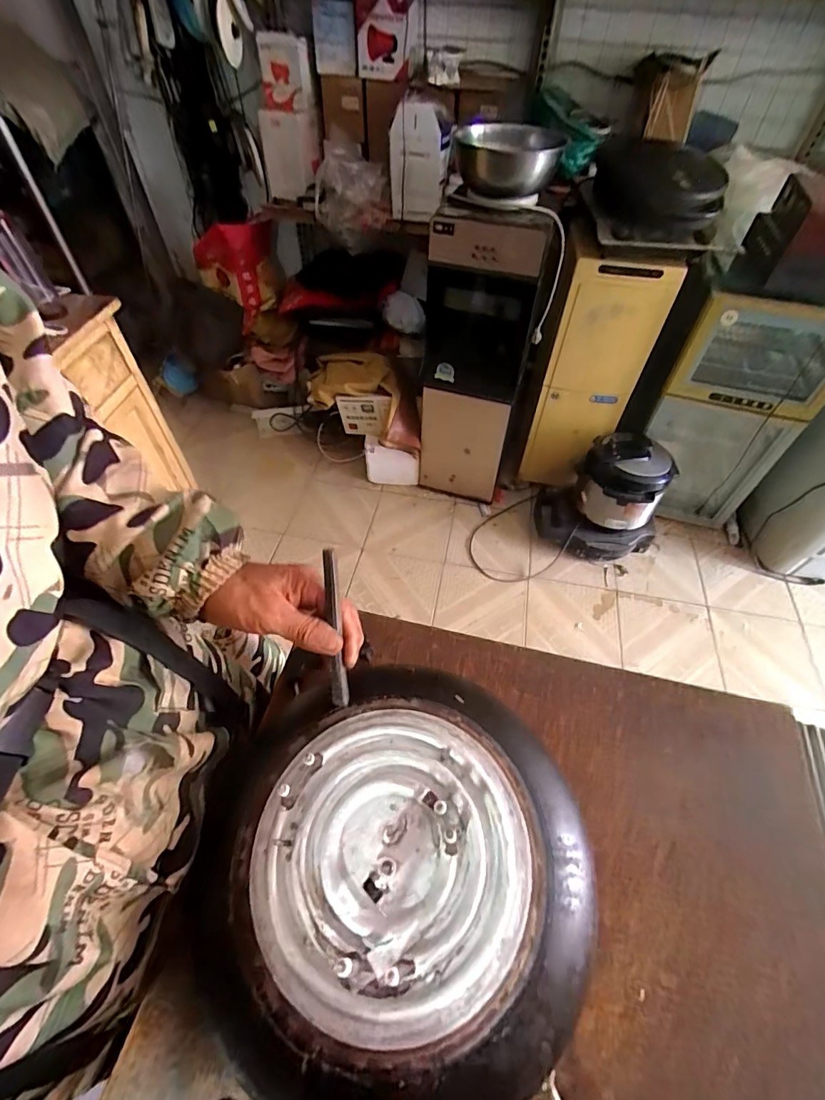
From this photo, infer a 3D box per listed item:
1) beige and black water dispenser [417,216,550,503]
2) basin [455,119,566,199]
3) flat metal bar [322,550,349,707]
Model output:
[{"bbox_3d":[0.194,-0.644,1.541,0.339,0.892,0.416,9,55,6],"label":"beige and black water dispenser"},{"bbox_3d":[0.205,-0.869,1.034,0.253,0.102,0.230,12,55,8],"label":"basin"},{"bbox_3d":[-0.064,0.066,0.380,0.014,0.012,0.131,-4,93,-4],"label":"flat metal bar"}]

